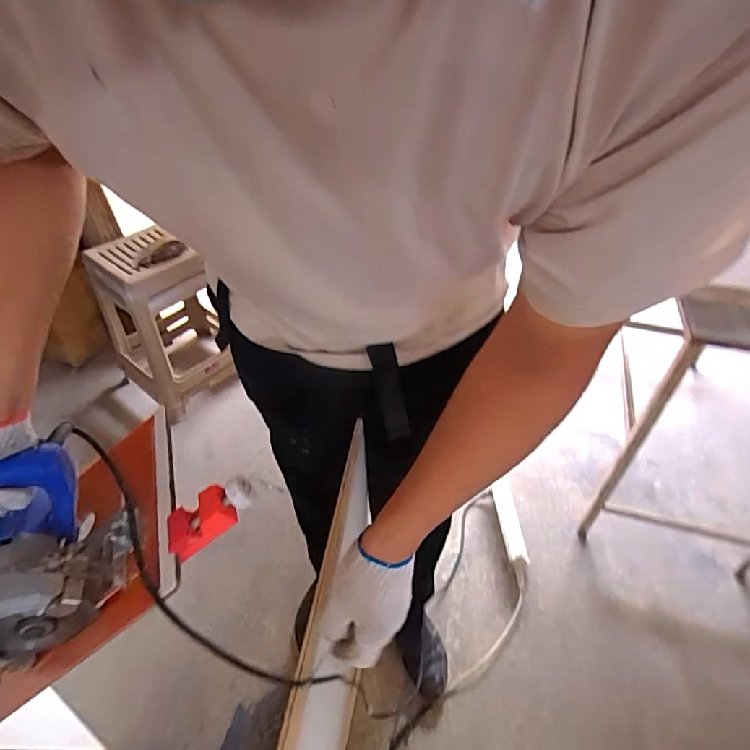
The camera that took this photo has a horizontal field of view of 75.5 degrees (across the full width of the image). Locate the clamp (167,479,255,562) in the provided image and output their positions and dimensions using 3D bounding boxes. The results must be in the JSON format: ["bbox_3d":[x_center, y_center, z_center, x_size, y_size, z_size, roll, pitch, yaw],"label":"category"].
[{"bbox_3d":[-0.163,0.135,0.474,0.096,0.027,0.041,-36,50,6],"label":"clamp"}]

